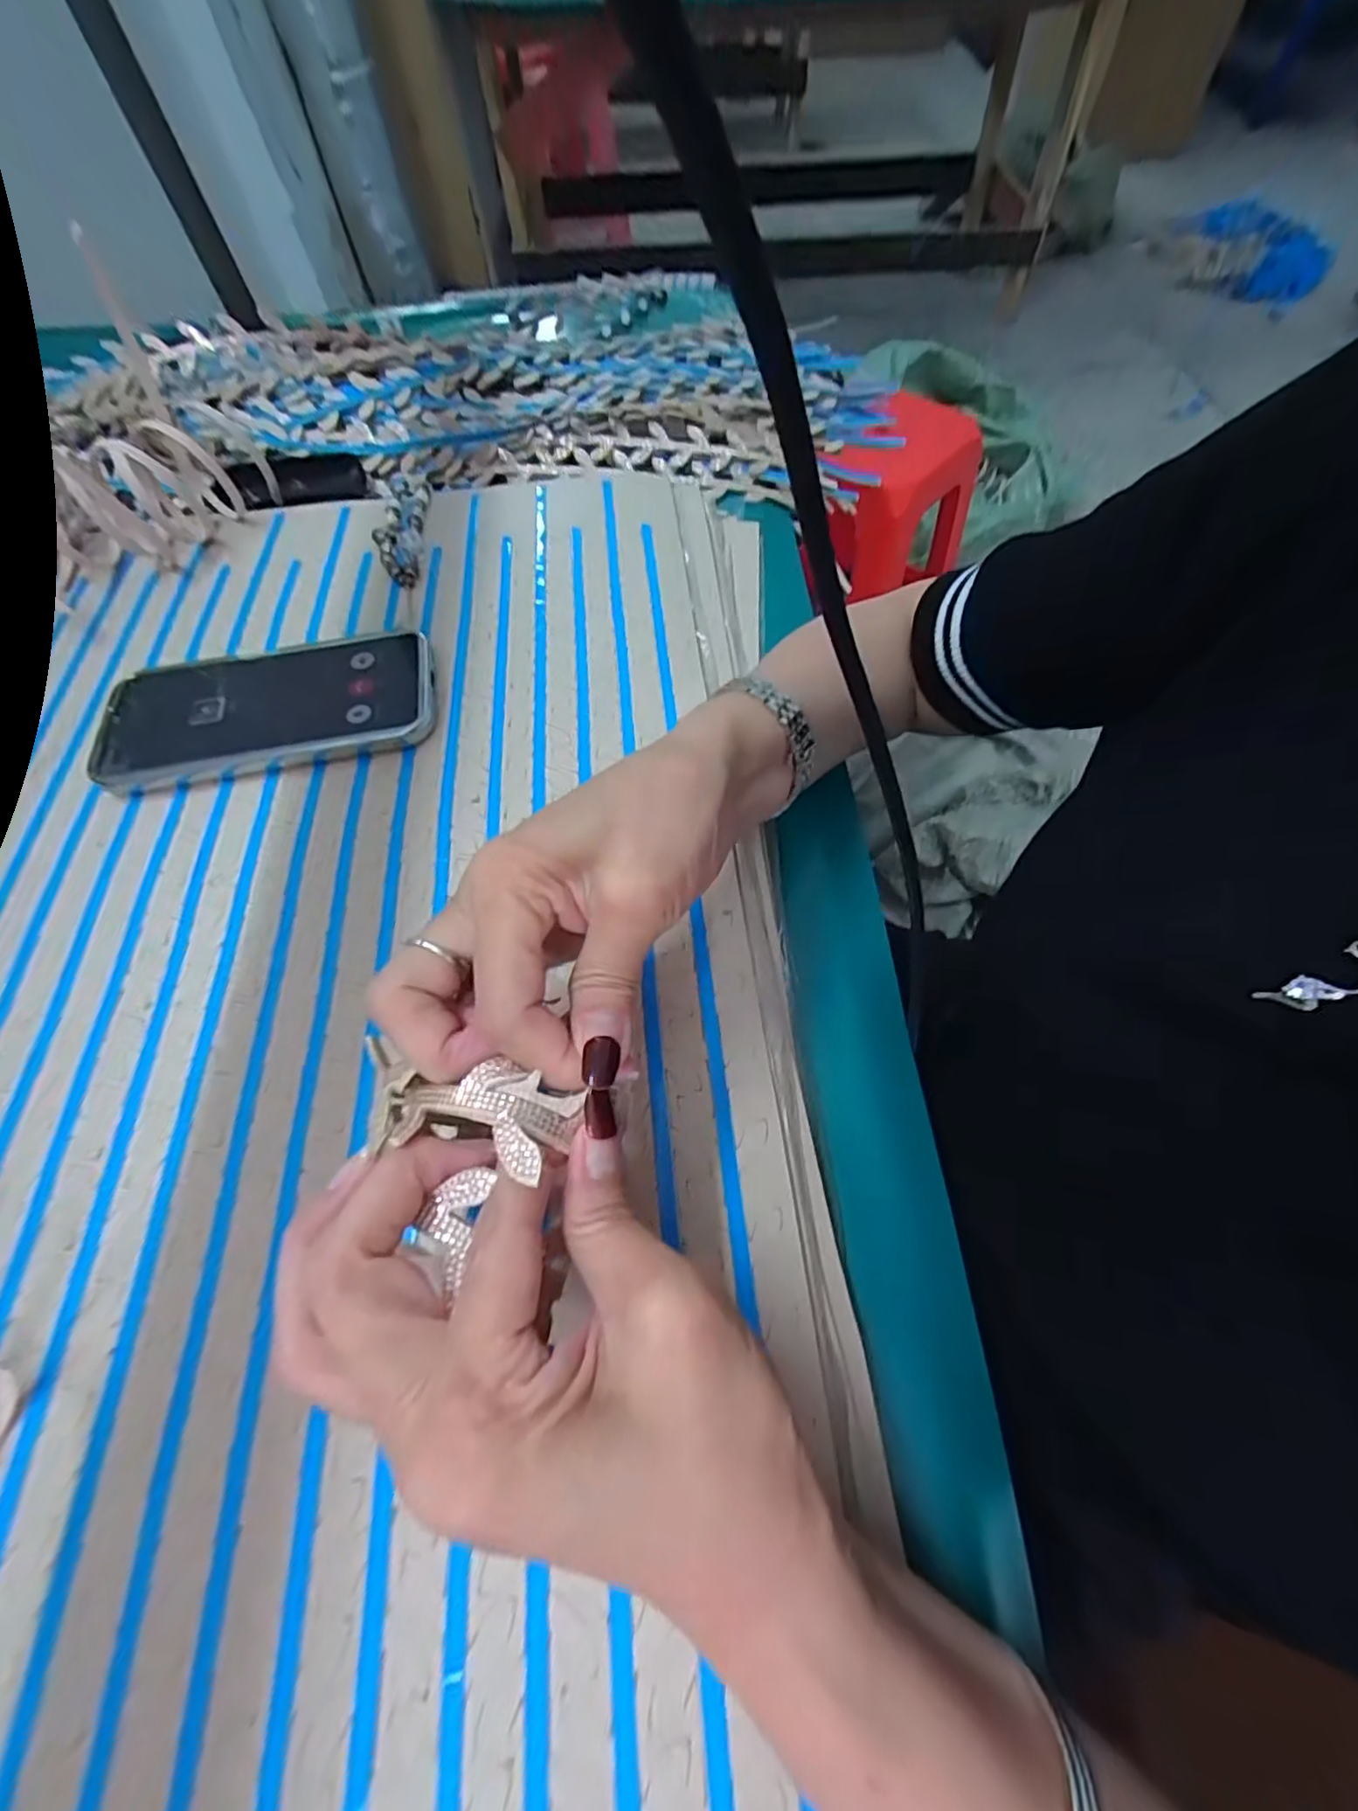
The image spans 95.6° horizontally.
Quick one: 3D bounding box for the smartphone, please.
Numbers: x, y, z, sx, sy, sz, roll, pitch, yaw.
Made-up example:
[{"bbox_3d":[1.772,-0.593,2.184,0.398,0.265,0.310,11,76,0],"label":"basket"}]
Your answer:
[{"bbox_3d":[-0.218,-0.106,0.331,0.166,0.015,0.079,-12,63,-4],"label":"smartphone"}]

